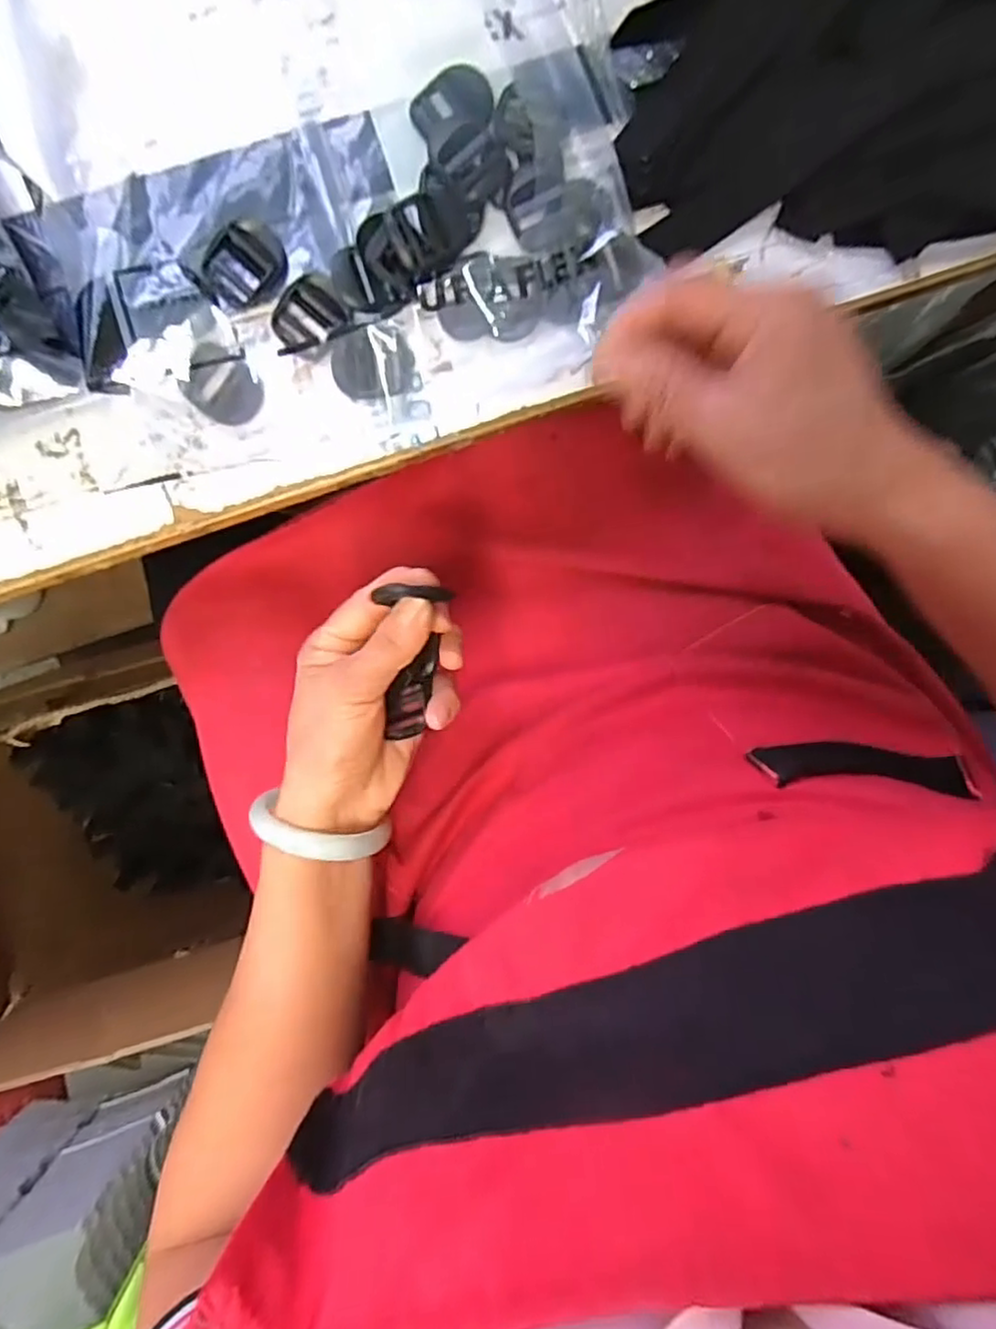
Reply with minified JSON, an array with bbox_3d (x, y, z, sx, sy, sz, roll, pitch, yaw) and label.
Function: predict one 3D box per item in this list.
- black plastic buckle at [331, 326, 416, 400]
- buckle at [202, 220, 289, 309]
[{"bbox_3d":[-0.063,-0.151,0.331,0.040,0.010,0.032,2,97,-2],"label":"black plastic buckle"},{"bbox_3d":[-0.124,-0.196,0.323,0.033,0.004,0.039,44,94,-7],"label":"buckle"}]

